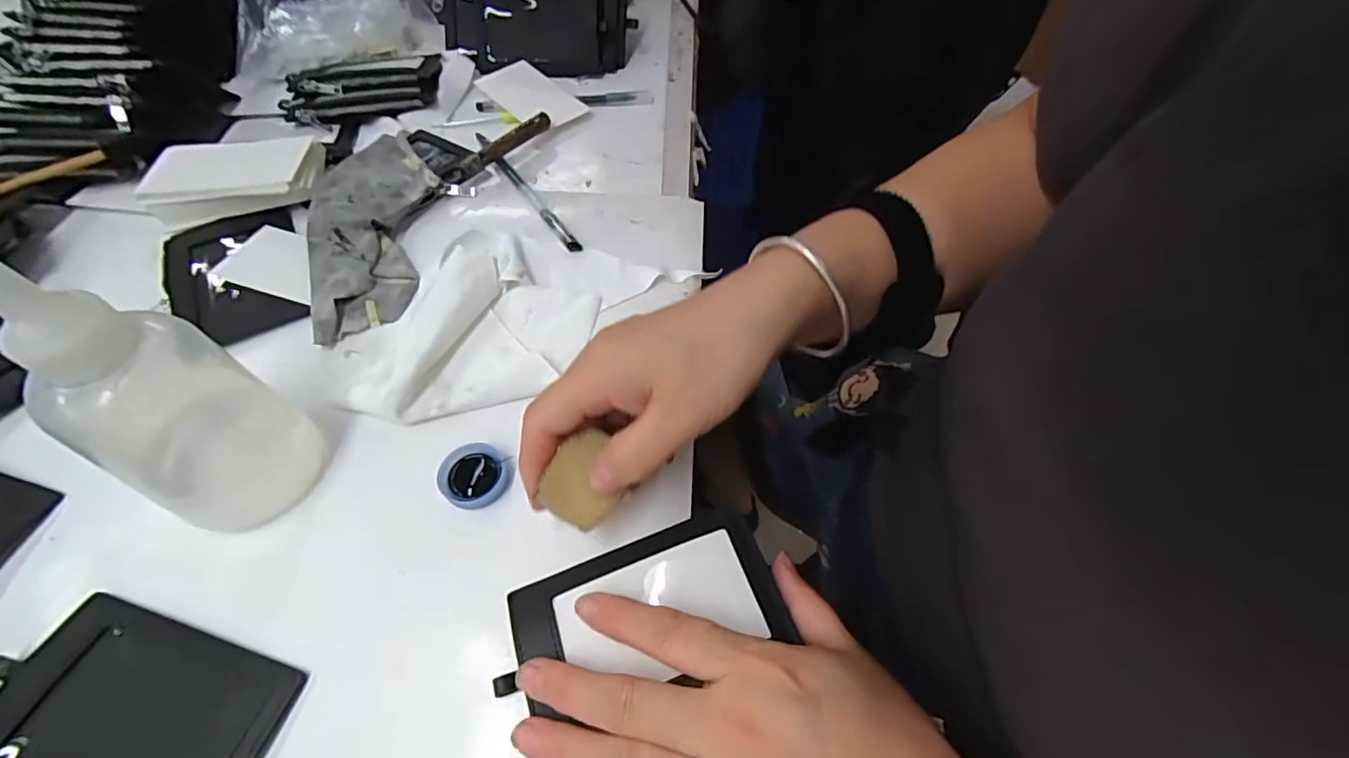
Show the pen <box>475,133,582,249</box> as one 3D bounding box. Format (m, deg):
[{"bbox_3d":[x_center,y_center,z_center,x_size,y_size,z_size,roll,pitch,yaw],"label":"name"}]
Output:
[{"bbox_3d":[-0.108,-0.139,0.403,0.010,0.008,0.161,-30,61,-18],"label":"pen"}]

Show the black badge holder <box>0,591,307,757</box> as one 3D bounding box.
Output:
[{"bbox_3d":[-0.213,0.133,0.220,0.114,0.008,0.071,15,57,10],"label":"black badge holder"}]

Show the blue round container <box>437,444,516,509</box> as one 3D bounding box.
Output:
[{"bbox_3d":[-0.095,0.046,0.274,0.033,0.011,0.030,0,56,0],"label":"blue round container"}]

